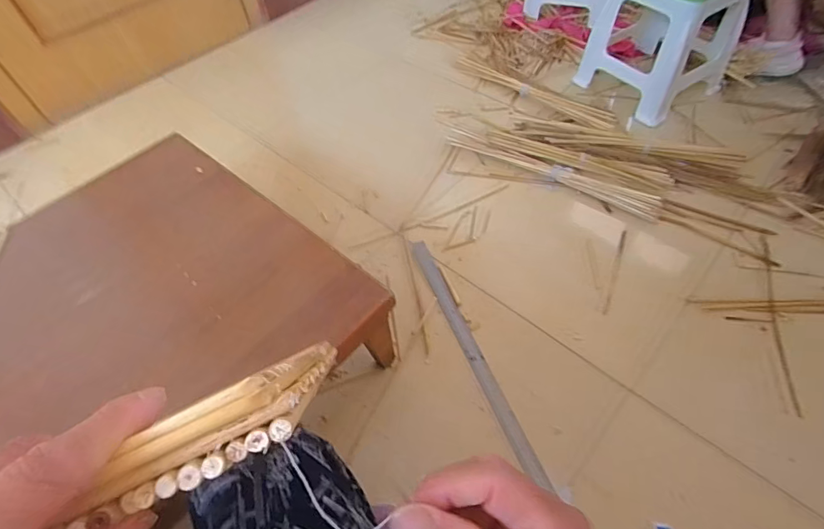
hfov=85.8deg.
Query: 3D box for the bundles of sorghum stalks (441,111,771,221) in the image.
[{"bbox_3d":[0.451,-0.288,1.181,0.814,0.037,0.269,21,58,20],"label":"bundles of sorghum stalks"}]

